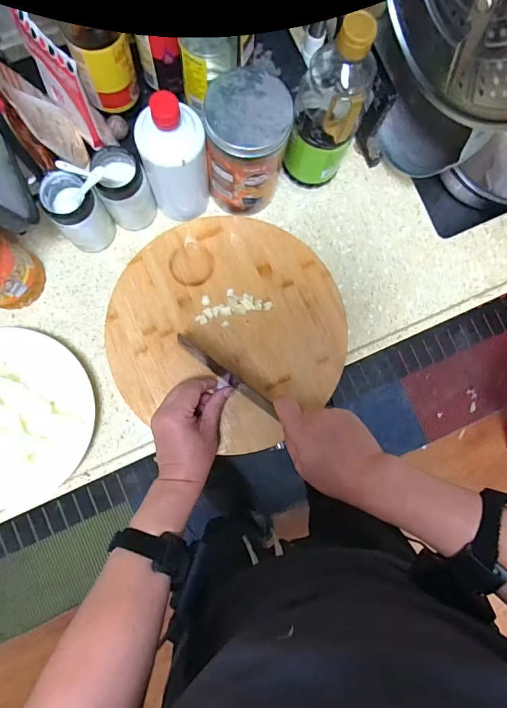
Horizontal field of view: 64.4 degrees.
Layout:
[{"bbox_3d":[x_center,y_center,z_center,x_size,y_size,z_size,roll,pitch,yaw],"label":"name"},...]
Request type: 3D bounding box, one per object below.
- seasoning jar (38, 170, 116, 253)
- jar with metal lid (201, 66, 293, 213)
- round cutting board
[{"bbox_3d":[-0.220,-0.178,0.517,0.061,0.107,0.065,0,84,-4],"label":"seasoning jar"},{"bbox_3d":[-0.008,-0.254,0.512,0.094,0.162,0.093,0,84,-4],"label":"jar with metal lid"},{"bbox_3d":[-0.034,-0.030,0.554,0.309,0.028,0.310,0,84,-4],"label":"round cutting board"}]

